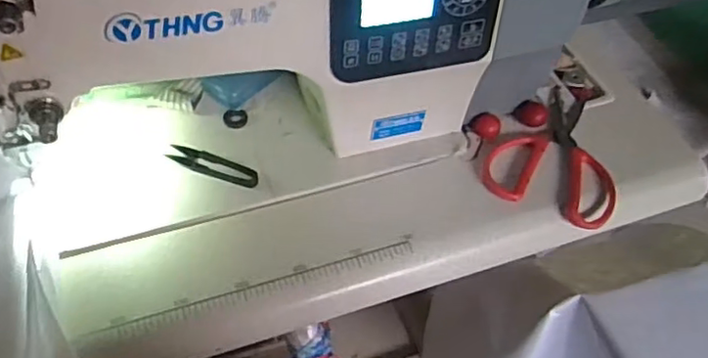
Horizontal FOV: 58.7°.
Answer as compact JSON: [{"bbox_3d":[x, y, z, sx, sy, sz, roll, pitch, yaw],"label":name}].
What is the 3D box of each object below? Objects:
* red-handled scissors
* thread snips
[{"bbox_3d":[0.213,-0.036,0.654,0.126,0.017,0.180,20,53,10],"label":"red-handled scissors"},{"bbox_3d":[-0.135,-0.014,0.610,0.095,0.005,0.025,20,53,10],"label":"thread snips"}]

